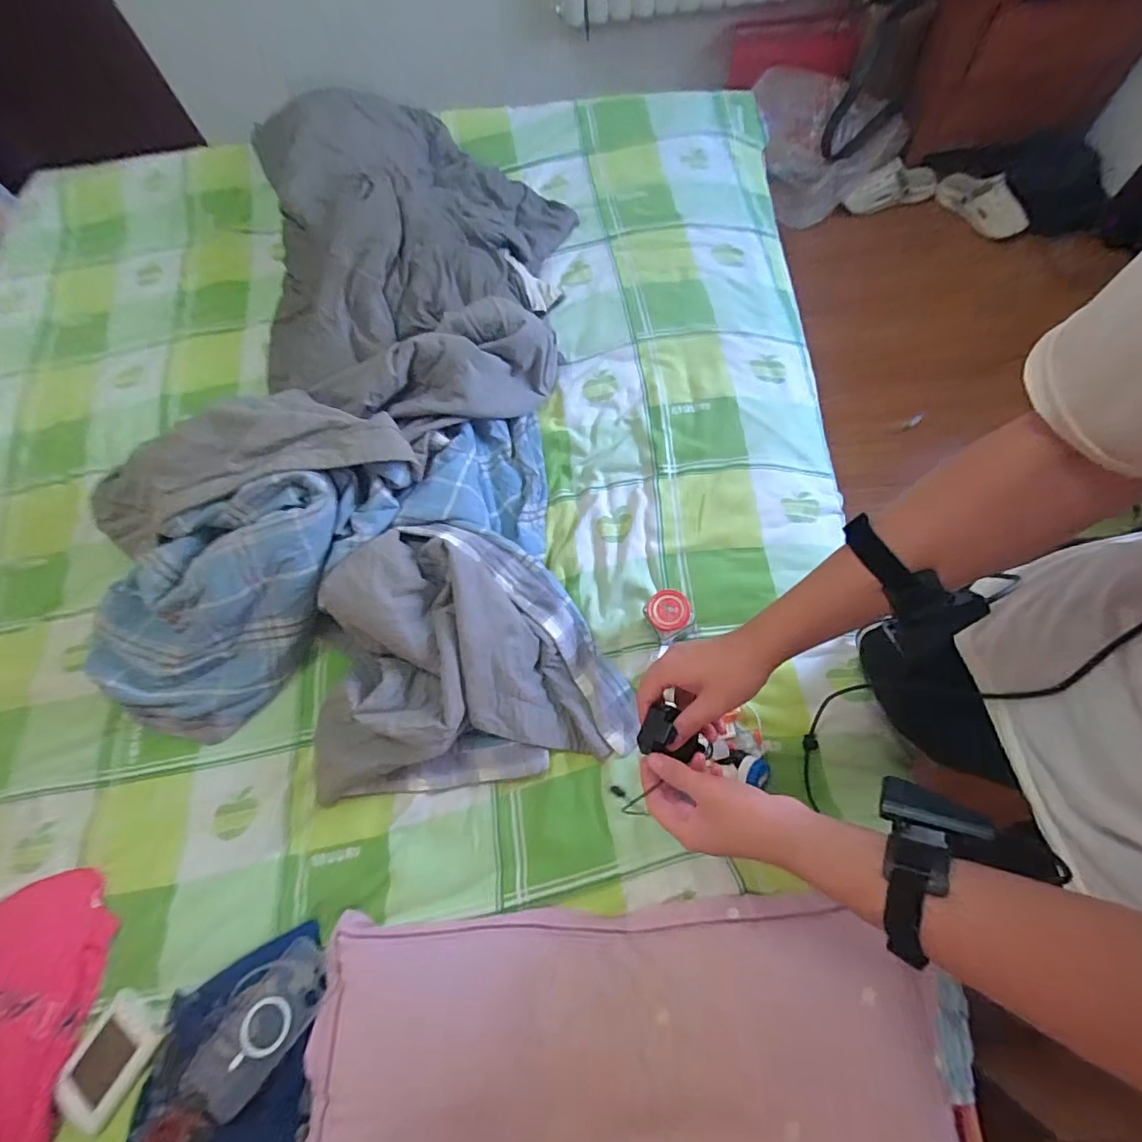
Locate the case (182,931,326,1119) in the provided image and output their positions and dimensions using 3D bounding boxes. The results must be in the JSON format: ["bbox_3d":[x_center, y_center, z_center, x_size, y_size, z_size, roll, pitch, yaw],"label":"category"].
[{"bbox_3d":[-0.377,0.551,0.654,0.098,0.018,0.177,26,60,19],"label":"case"}]

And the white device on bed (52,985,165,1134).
[{"bbox_3d":[-0.572,0.607,0.667,0.089,0.023,0.110,25,74,14],"label":"white device on bed"}]

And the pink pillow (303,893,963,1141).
[{"bbox_3d":[0.061,0.591,0.578,0.726,0.127,0.381,-4,69,4],"label":"pink pillow"}]

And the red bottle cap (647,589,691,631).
[{"bbox_3d":[0.139,0.054,0.760,0.058,0.015,0.057,-1,69,2],"label":"red bottle cap"}]

